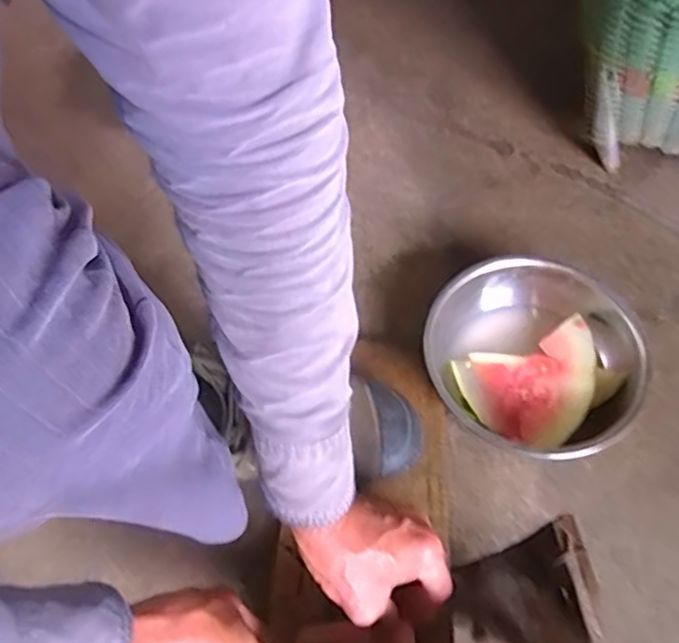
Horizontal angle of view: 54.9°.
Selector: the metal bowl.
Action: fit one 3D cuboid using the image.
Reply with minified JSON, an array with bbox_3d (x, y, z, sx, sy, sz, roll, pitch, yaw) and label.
[{"bbox_3d":[0.180,0.034,0.598,0.163,0.074,0.185,-30,65,-9],"label":"metal bowl"}]

